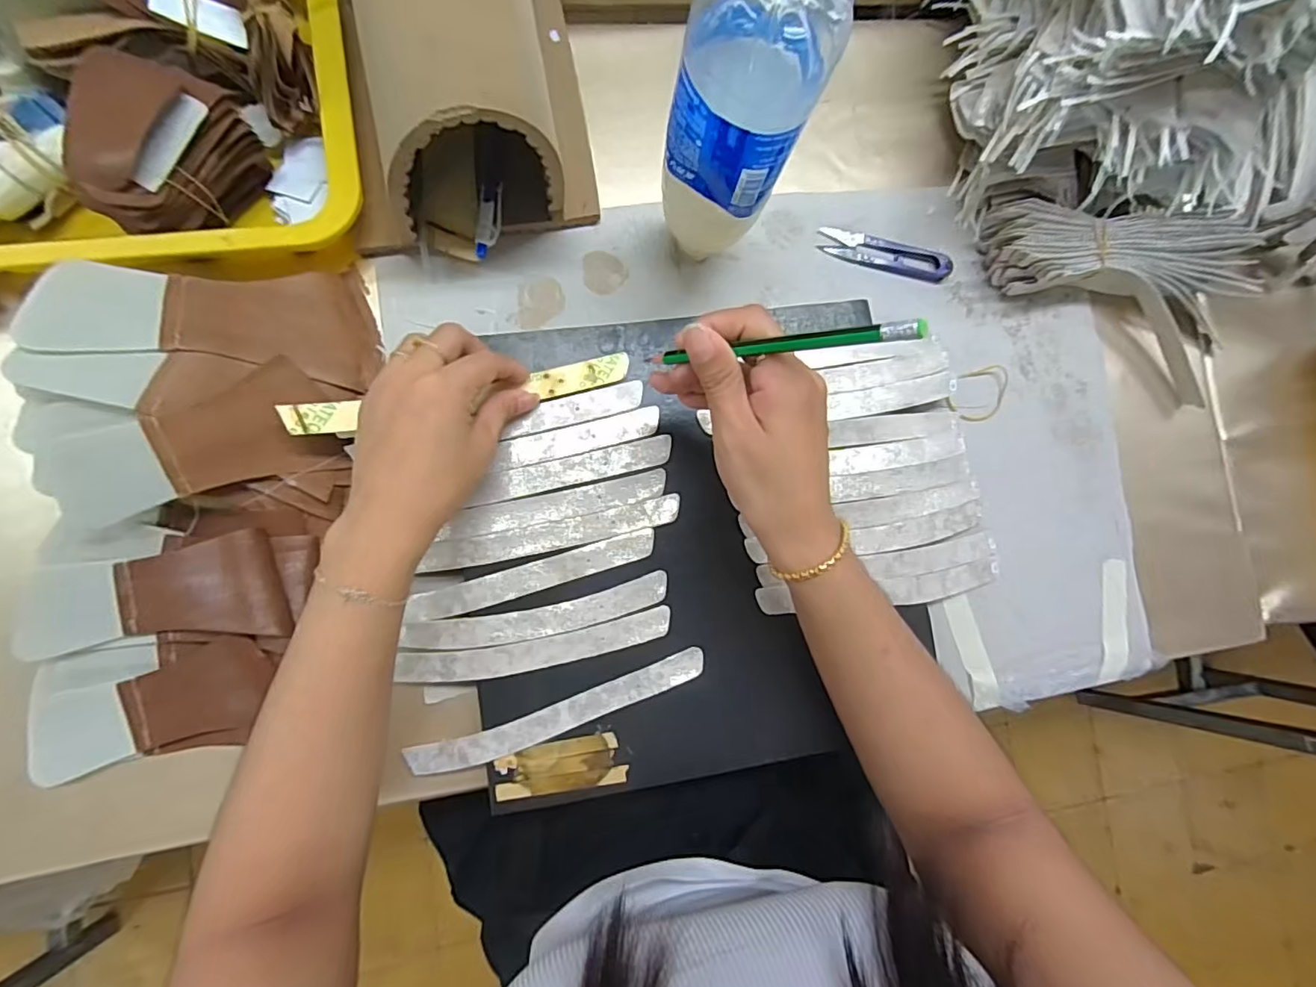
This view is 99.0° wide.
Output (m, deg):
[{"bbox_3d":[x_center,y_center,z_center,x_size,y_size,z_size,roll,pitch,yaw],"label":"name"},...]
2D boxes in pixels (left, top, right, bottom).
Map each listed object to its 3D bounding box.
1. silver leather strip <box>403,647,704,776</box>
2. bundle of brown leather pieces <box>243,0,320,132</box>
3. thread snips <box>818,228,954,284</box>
[{"bbox_3d":[-0.063,0.142,0.356,0.194,0.004,0.023,-19,90,-7],"label":"silver leather strip"},{"bbox_3d":[-0.233,-0.280,0.344,0.035,0.024,0.092,-4,117,-7],"label":"bundle of brown leather pieces"},{"bbox_3d":[0.173,-0.181,0.424,0.101,0.009,0.024,14,86,-6],"label":"thread snips"}]

